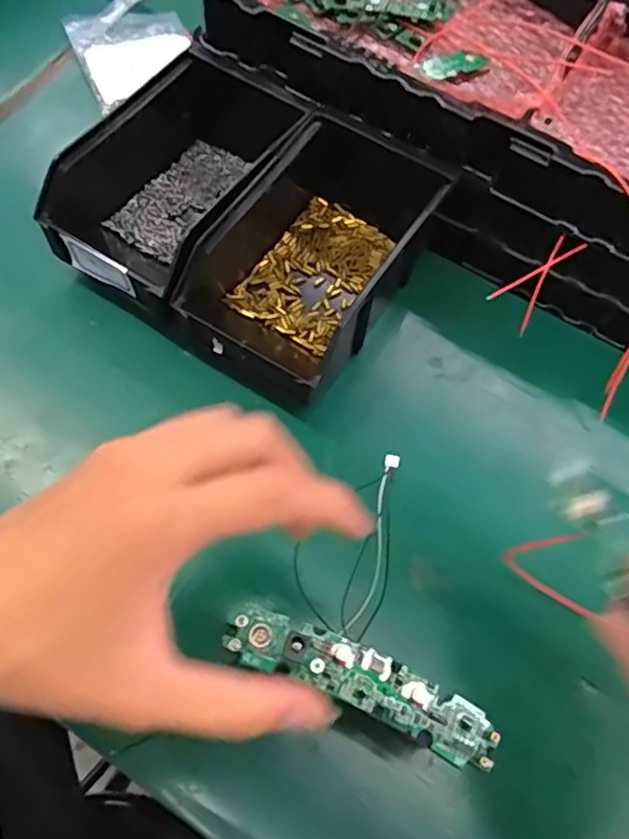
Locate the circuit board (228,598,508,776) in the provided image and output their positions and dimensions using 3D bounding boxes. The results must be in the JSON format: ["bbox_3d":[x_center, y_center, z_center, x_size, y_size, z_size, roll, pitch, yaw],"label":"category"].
[{"bbox_3d":[0.020,0.106,0.248,0.115,0.014,0.025,23,65,7],"label":"circuit board"}]

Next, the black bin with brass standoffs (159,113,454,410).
[{"bbox_3d":[0.002,-0.116,0.402,0.105,0.069,0.194,30,66,10],"label":"black bin with brass standoffs"}]

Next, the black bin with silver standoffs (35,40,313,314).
[{"bbox_3d":[-0.079,-0.176,0.423,0.103,0.074,0.214,31,67,10],"label":"black bin with silver standoffs"}]

